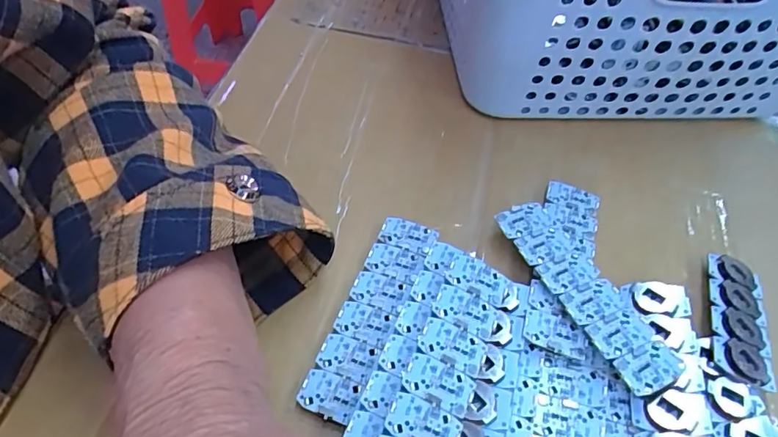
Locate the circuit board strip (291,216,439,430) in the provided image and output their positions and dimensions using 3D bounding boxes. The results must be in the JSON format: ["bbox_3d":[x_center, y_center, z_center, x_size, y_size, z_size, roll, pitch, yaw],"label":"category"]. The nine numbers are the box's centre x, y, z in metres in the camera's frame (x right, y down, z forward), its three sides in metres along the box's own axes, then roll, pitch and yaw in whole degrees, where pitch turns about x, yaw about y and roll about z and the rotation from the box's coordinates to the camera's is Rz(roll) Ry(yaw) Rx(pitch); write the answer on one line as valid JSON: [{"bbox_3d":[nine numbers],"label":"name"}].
[{"bbox_3d":[-0.008,0.043,0.246,0.028,0.004,0.106,18,55,14],"label":"circuit board strip"}]

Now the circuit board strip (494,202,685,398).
[{"bbox_3d":[0.093,0.033,0.247,0.030,0.007,0.107,-21,57,-18],"label":"circuit board strip"}]

